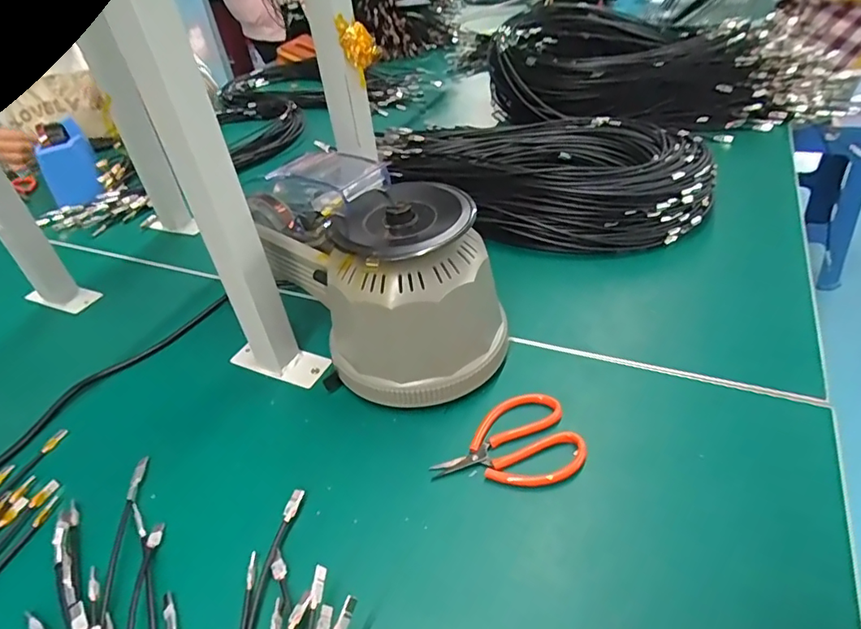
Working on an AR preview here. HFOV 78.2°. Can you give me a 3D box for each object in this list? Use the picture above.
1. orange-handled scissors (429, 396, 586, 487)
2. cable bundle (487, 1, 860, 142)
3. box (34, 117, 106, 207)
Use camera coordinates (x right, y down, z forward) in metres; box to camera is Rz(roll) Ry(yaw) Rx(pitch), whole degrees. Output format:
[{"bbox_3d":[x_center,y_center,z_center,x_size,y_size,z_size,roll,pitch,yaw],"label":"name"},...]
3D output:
[{"bbox_3d":[0.058,0.102,0.408,0.112,0.009,0.076,-14,40,-9],"label":"orange-handled scissors"},{"bbox_3d":[0.382,-0.424,0.904,0.536,0.125,0.305,7,43,18],"label":"cable bundle"},{"bbox_3d":[-0.597,-0.259,0.875,0.078,0.091,0.193,-25,43,-21],"label":"box"}]

